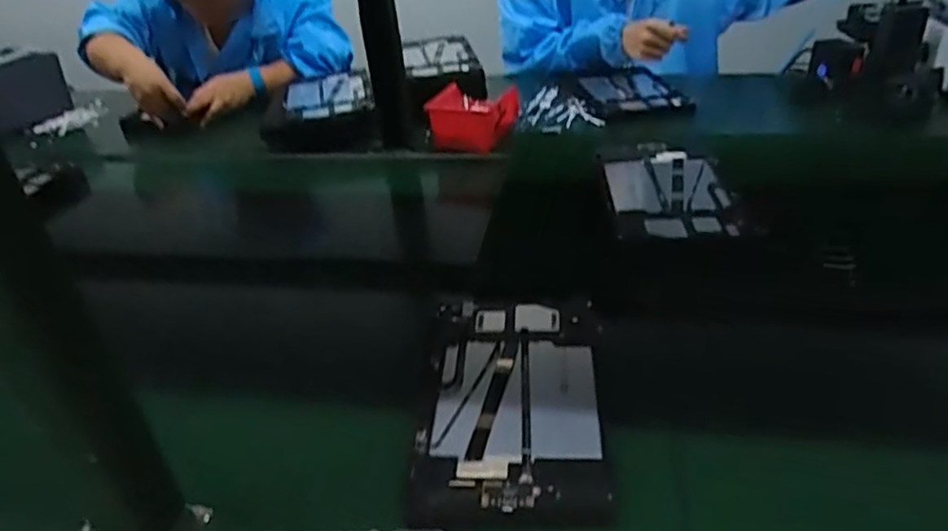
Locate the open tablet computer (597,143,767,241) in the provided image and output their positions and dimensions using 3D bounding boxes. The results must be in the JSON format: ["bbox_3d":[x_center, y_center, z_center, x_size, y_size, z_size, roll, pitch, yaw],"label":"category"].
[{"bbox_3d":[0.233,-0.094,0.780,0.148,0.014,0.234,-2,34,4],"label":"open tablet computer"}]

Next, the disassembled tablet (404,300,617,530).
[{"bbox_3d":[0.035,0.106,0.543,0.153,0.013,0.247,-1,34,5],"label":"disassembled tablet"}]

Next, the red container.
[{"bbox_3d":[0.001,-0.239,1.042,0.110,0.067,0.125,9,36,20],"label":"red container"}]

